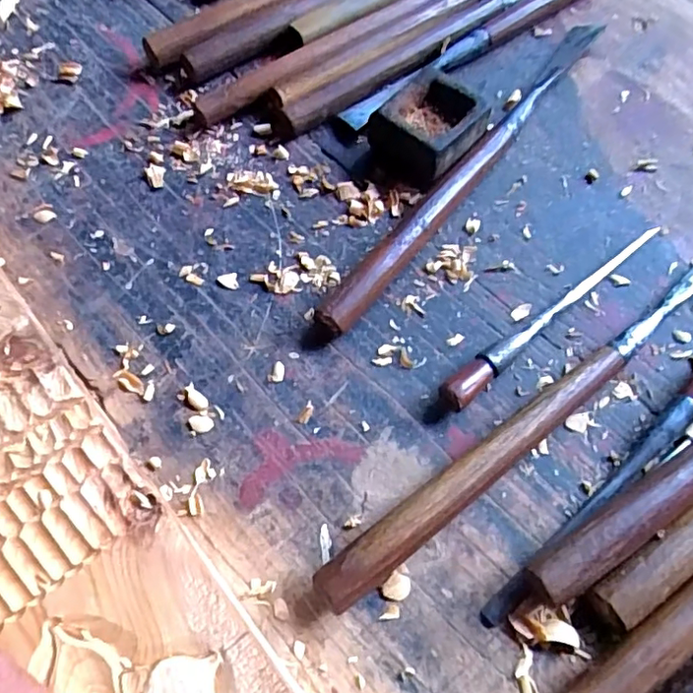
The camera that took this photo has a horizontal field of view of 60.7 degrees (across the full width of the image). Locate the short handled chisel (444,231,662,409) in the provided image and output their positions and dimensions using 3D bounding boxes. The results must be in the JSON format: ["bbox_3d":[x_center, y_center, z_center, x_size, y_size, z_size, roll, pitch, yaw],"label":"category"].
[{"bbox_3d":[0.097,-0.019,0.279,0.143,0.016,0.013,-39,70,-16],"label":"short handled chisel"}]

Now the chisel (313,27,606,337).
[{"bbox_3d":[0.070,-0.102,0.317,0.016,0.018,0.260,34,70,15],"label":"chisel"}]

